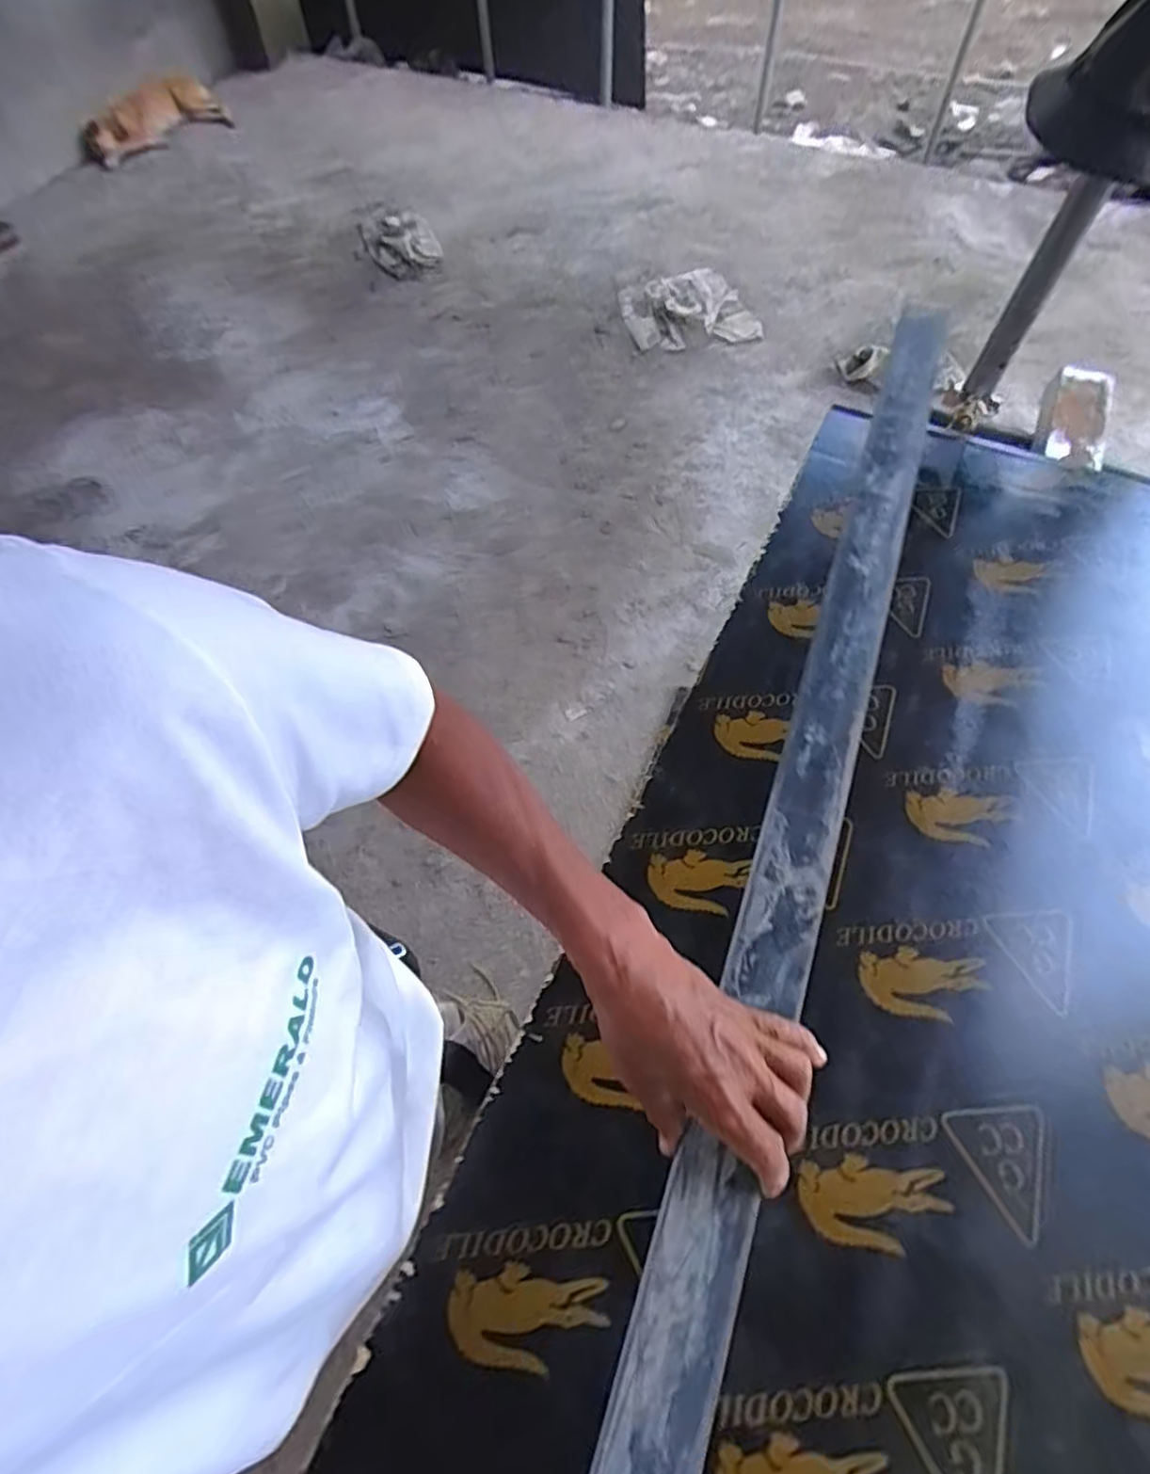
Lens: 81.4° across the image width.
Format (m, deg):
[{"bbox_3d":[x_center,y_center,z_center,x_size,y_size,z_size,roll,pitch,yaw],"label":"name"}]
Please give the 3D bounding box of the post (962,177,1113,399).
[{"bbox_3d":[0.633,-0.608,0.937,0.052,0.280,0.052,29,66,16],"label":"post"}]

